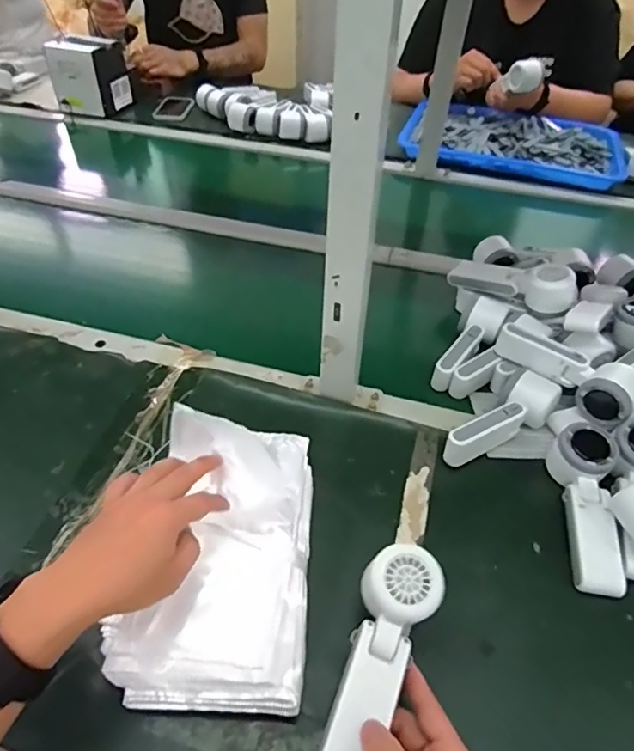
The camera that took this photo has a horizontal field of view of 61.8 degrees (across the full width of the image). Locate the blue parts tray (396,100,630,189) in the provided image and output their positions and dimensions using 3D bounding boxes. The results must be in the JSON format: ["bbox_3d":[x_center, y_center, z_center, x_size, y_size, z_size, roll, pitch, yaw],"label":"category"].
[{"bbox_3d":[0.436,-0.527,1.191,0.478,0.053,0.316,13,46,10],"label":"blue parts tray"}]

